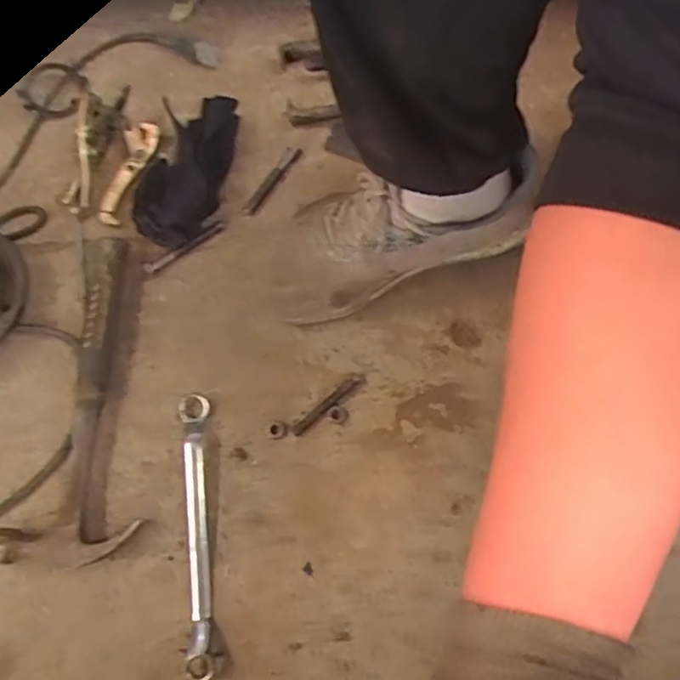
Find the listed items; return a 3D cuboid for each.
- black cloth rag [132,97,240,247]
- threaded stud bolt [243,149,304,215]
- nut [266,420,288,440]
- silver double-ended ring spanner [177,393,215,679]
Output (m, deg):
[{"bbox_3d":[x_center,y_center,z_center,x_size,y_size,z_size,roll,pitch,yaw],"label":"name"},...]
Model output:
[{"bbox_3d":[-0.168,-0.194,0.687,0.084,0.043,0.186,12,73,4],"label":"black cloth rag"},{"bbox_3d":[-0.077,-0.179,0.703,0.017,0.010,0.094,35,76,10],"label":"threaded stud bolt"},{"bbox_3d":[-0.062,0.087,0.619,0.020,0.012,0.021,0,73,0],"label":"nut"},{"bbox_3d":[-0.132,0.174,0.585,0.024,0.019,0.252,-6,73,-2],"label":"silver double-ended ring spanner"}]

